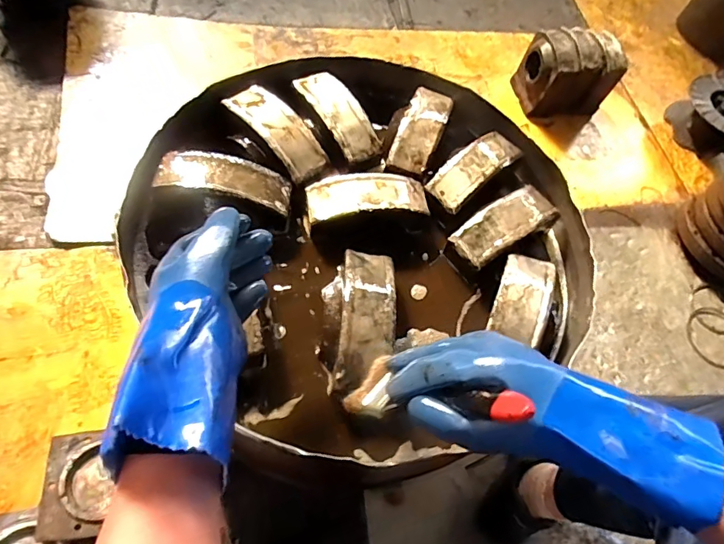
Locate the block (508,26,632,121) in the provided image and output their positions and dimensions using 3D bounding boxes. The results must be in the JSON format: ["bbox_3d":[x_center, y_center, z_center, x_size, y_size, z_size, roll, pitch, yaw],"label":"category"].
[{"bbox_3d":[0.558,-0.544,1.294,0.220,0.162,0.163,-9,62,-11],"label":"block"}]

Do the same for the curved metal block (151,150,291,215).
[{"bbox_3d":[-0.174,-0.114,0.608,0.163,0.041,0.062,8,62,-7],"label":"curved metal block"}]

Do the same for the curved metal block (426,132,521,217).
[{"bbox_3d":[0.161,-0.149,0.676,0.150,0.034,0.059,-38,76,-25],"label":"curved metal block"}]

